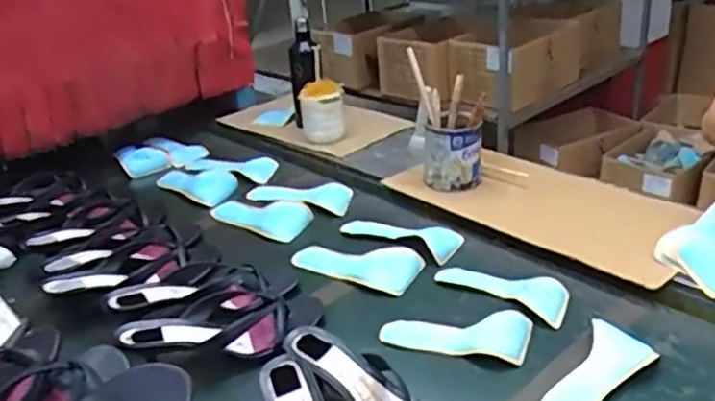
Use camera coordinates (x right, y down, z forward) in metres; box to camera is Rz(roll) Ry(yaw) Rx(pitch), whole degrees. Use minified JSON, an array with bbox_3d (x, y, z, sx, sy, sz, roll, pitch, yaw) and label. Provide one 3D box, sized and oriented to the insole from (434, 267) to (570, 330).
[{"bbox_3d":[0.208,0.120,0.929,0.191,0.013,0.088,19,35,39],"label":"insole"}]

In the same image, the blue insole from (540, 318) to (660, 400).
[{"bbox_3d":[0.270,0.197,0.740,0.078,0.023,0.168,17,34,37],"label":"blue insole"}]

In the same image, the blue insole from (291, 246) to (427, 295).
[{"bbox_3d":[-0.002,0.094,1.009,0.196,0.020,0.088,7,29,23],"label":"blue insole"}]

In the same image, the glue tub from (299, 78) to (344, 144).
[{"bbox_3d":[-0.075,-0.181,1.430,0.090,0.140,0.090,-4,27,2],"label":"glue tub"}]

